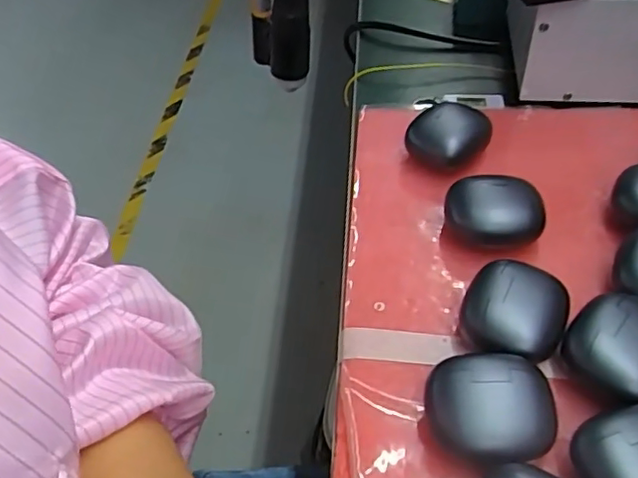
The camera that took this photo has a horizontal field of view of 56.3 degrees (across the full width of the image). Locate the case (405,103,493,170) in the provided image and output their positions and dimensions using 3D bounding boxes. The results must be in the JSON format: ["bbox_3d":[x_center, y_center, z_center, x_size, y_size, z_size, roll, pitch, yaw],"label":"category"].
[{"bbox_3d":[0.089,-0.068,0.412,0.047,0.032,0.046,29,55,26],"label":"case"}]

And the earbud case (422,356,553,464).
[{"bbox_3d":[0.078,0.080,0.275,0.055,0.031,0.045,3,48,6],"label":"earbud case"}]

